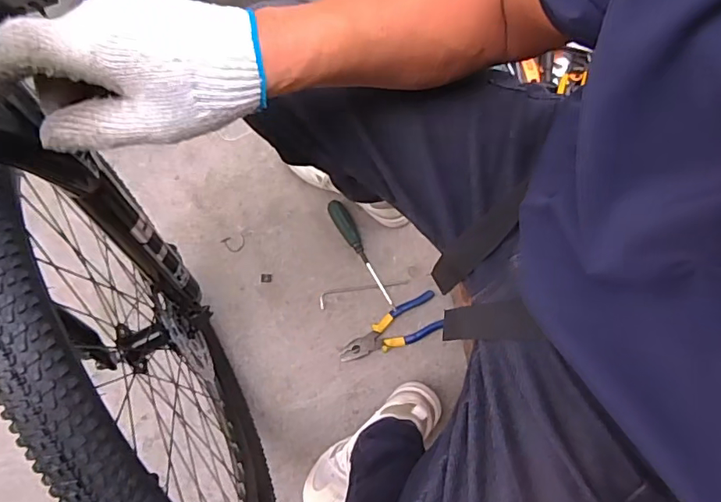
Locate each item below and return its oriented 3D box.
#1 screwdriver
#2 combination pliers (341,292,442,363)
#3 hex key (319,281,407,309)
[{"bbox_3d":[0.000,0.004,0.926,0.032,0.022,0.223,-28,77,-3],"label":"screwdriver"},{"bbox_3d":[0.053,0.143,0.897,0.191,0.019,0.069,-25,76,-2],"label":"combination pliers"},{"bbox_3d":[0.004,0.070,0.925,0.165,0.006,0.029,-17,76,2],"label":"hex key"}]

